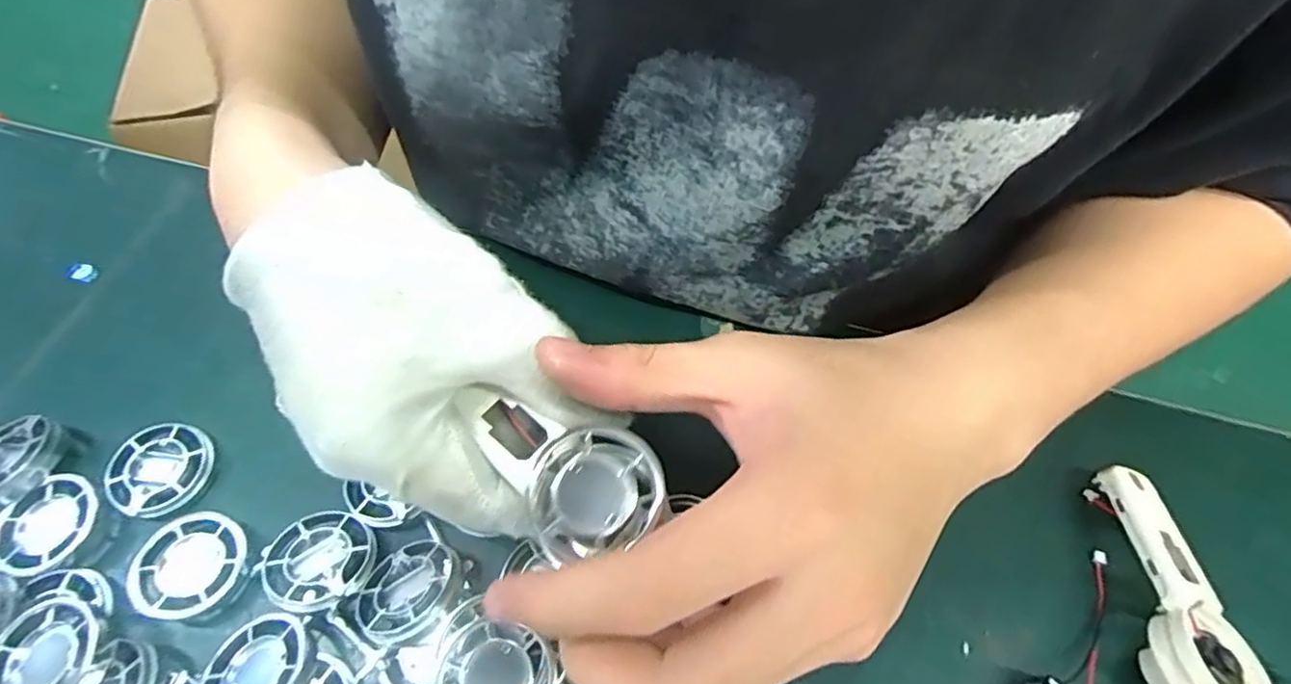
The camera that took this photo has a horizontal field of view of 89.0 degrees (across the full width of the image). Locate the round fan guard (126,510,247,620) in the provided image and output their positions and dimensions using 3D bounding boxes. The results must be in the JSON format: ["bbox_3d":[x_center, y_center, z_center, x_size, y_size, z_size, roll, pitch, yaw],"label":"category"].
[{"bbox_3d":[-0.174,0.083,0.249,0.038,0.005,0.039,0,61,0],"label":"round fan guard"}]

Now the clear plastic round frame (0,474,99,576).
[{"bbox_3d":[-0.235,0.072,0.259,0.036,0.009,0.038,0,61,0],"label":"clear plastic round frame"}]

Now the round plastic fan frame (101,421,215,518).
[{"bbox_3d":[-0.201,0.053,0.272,0.038,0.011,0.038,0,61,0],"label":"round plastic fan frame"}]

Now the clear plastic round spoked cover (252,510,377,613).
[{"bbox_3d":[-0.124,0.082,0.249,0.041,0.007,0.038,0,61,0],"label":"clear plastic round spoked cover"}]

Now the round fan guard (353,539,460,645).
[{"bbox_3d":[-0.086,0.090,0.240,0.038,0.004,0.038,-13,39,10],"label":"round fan guard"}]

